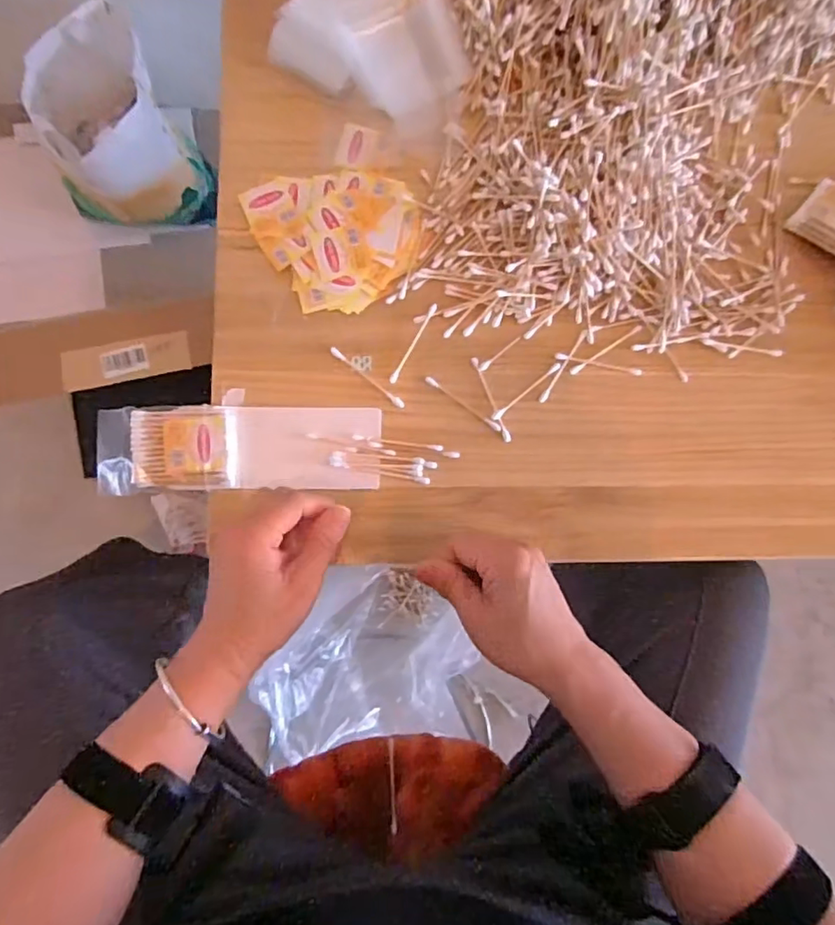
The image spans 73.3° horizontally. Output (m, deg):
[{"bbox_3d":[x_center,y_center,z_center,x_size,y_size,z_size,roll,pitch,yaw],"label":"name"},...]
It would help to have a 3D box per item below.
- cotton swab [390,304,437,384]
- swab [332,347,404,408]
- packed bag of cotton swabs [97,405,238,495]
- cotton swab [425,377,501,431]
[{"bbox_3d":[-0.003,-0.100,0.469,0.006,0.004,0.076,29,82,0],"label":"cotton swab"},{"bbox_3d":[-0.041,-0.070,0.462,0.075,0.004,0.007,39,82,1],"label":"swab"},{"bbox_3d":[-0.202,-0.011,0.449,0.114,0.023,0.066,-2,83,-4],"label":"packed bag of cotton swabs"},{"bbox_3d":[0.038,-0.049,0.465,0.074,0.004,0.007,36,82,1],"label":"cotton swab"}]

